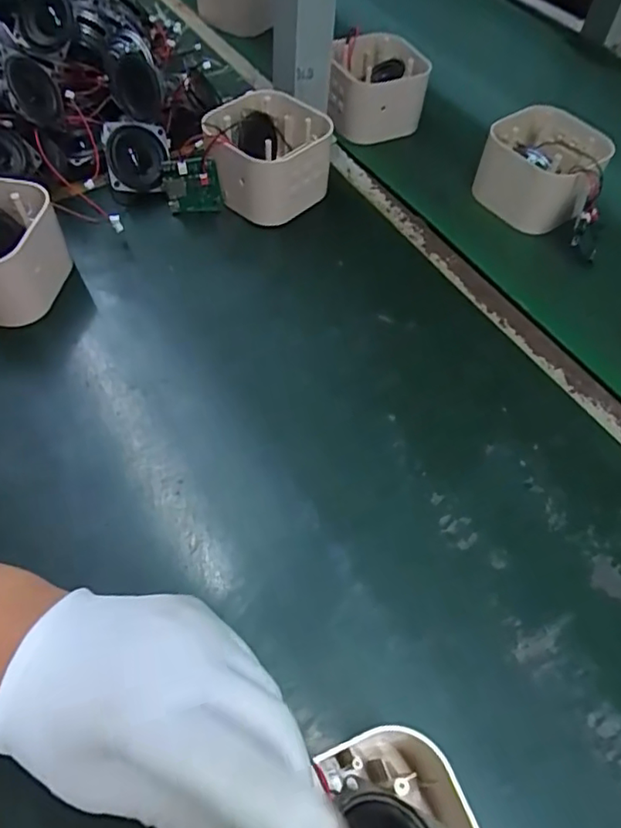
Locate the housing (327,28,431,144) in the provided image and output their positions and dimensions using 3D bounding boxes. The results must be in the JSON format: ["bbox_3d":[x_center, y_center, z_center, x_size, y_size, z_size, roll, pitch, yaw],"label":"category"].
[{"bbox_3d":[0.065,-0.326,0.564,0.091,0.052,0.106,3,57,-1],"label":"housing"}]

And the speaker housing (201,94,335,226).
[{"bbox_3d":[-0.033,-0.214,0.479,0.096,0.066,0.092,-10,58,-9],"label":"speaker housing"}]

